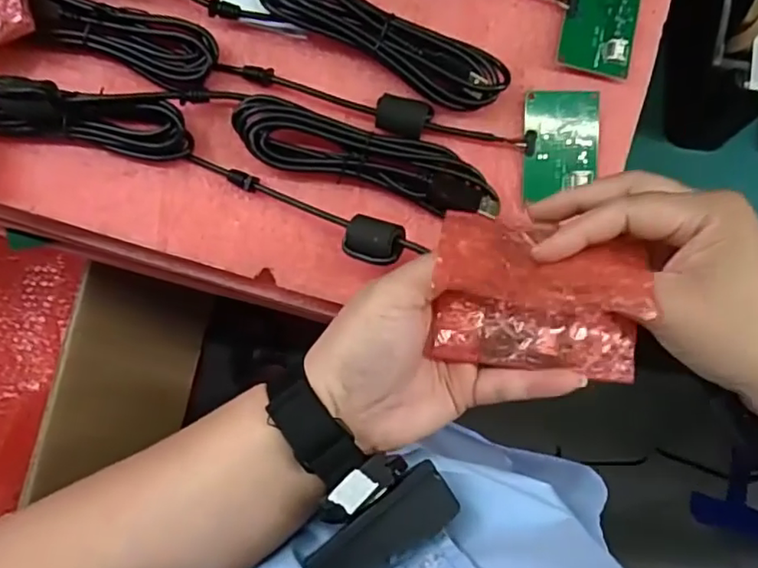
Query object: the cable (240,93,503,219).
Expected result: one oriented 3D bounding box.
[{"bbox_3d":[-0.008,-0.076,0.366,0.163,0.016,0.040,17,85,1],"label":"cable"}]

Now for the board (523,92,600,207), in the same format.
[{"bbox_3d":[0.112,-0.085,0.373,0.045,0.004,0.064,1,92,2],"label":"board"}]

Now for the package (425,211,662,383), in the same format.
[{"bbox_3d":[0.076,0.004,0.287,0.095,0.046,0.072,8,85,1],"label":"package"}]

